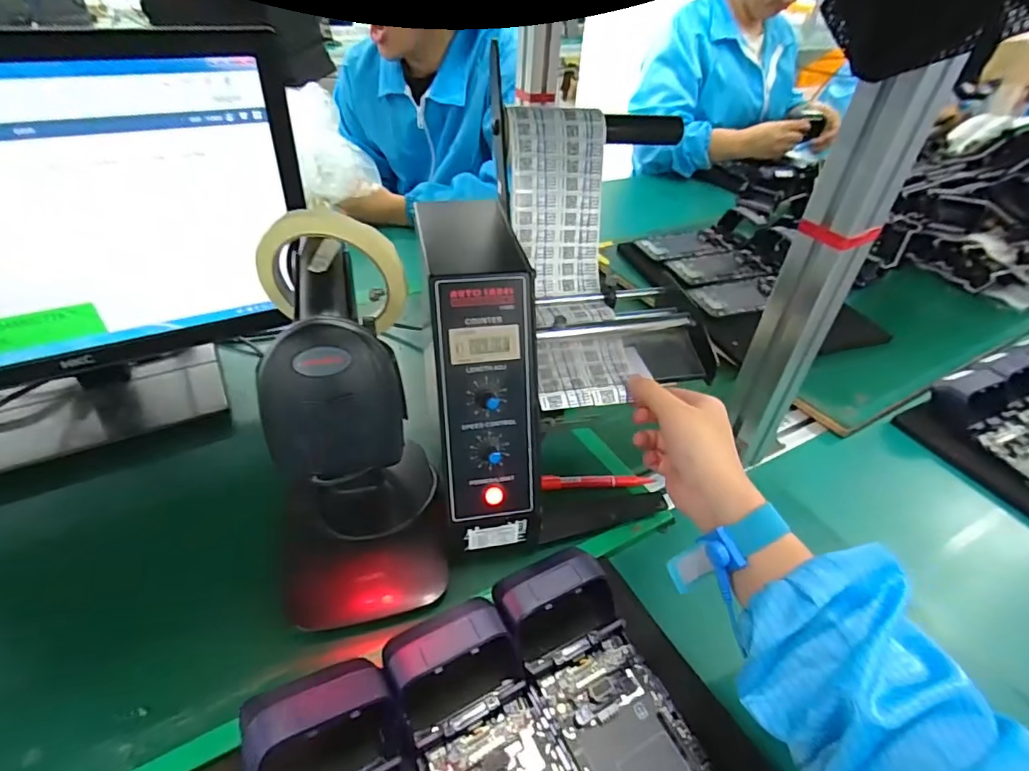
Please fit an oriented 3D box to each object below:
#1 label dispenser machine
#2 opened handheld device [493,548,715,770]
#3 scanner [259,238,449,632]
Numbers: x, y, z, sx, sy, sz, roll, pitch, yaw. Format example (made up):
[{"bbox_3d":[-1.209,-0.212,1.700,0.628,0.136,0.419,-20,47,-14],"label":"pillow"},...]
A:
[{"bbox_3d":[0.017,-0.057,0.436,0.227,0.251,0.205,-18,43,-25],"label":"label dispenser machine"},{"bbox_3d":[0.066,0.210,0.340,0.082,0.051,0.223,-14,41,-21],"label":"opened handheld device"},{"bbox_3d":[-0.114,0.038,0.368,0.112,0.235,0.146,-8,43,-15],"label":"scanner"}]

